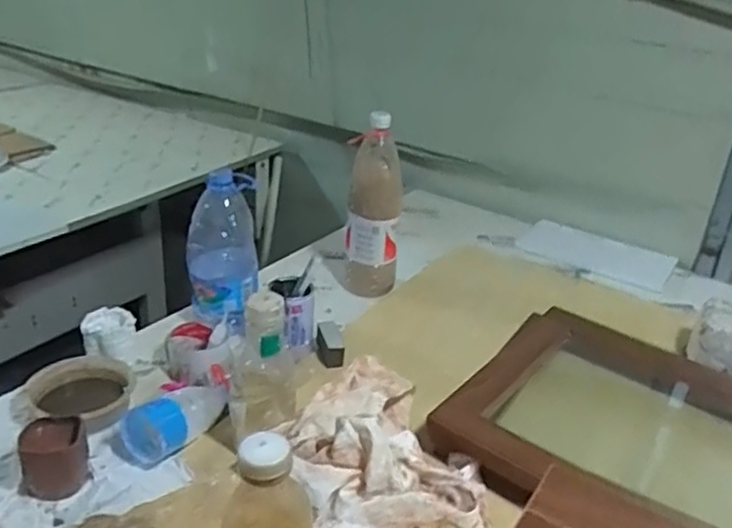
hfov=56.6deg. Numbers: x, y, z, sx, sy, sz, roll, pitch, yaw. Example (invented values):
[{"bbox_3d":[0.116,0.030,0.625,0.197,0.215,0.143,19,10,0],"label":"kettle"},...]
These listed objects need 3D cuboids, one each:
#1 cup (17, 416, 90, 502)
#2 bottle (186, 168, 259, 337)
[{"bbox_3d":[-0.337,0.209,0.738,0.067,0.061,0.064,3,27,-2],"label":"cup"},{"bbox_3d":[-0.212,-0.010,1.007,0.100,0.232,0.081,-3,28,-13],"label":"bottle"}]

